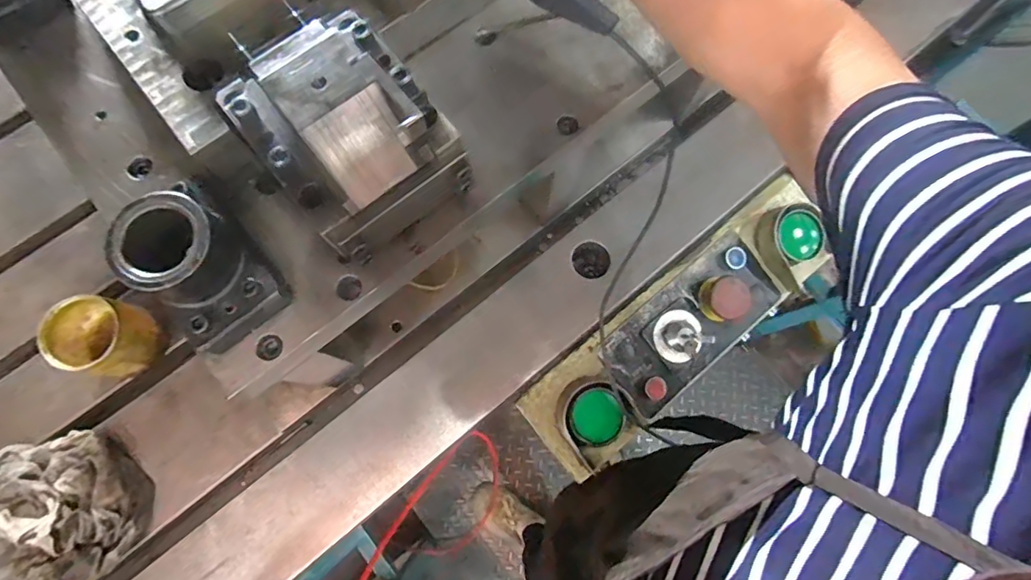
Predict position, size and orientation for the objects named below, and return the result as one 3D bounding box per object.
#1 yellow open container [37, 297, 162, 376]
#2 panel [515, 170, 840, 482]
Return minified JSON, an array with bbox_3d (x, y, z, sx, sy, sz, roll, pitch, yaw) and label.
[{"bbox_3d":[-0.468,0.053,0.580,0.098,0.078,0.083,14,76,2],"label":"yellow open container"},{"bbox_3d":[0.228,0.041,0.674,0.476,0.069,0.133,-39,80,-10],"label":"panel"}]

